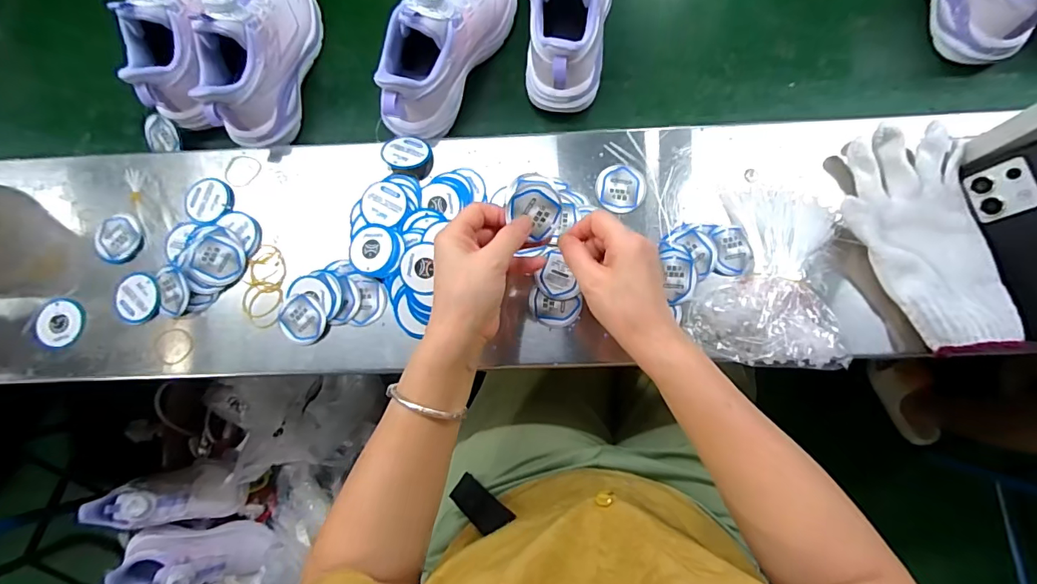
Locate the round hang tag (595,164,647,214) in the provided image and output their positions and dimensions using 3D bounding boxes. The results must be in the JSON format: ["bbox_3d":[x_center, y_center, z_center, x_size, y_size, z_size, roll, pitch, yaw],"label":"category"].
[{"bbox_3d":[0.102,-0.103,0.476,0.047,0.004,0.051,0,78,1],"label":"round hang tag"}]

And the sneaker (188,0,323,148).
[{"bbox_3d":[-0.269,-0.259,0.483,0.070,0.088,0.204,8,84,3],"label":"sneaker"}]

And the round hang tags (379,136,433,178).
[{"bbox_3d":[-0.115,-0.138,0.498,0.052,0.025,0.040,-6,60,-17],"label":"round hang tags"}]

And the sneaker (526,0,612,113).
[{"bbox_3d":[0.054,-0.304,0.487,0.087,0.106,0.214,5,84,3],"label":"sneaker"}]

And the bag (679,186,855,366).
[{"bbox_3d":[0.226,-0.018,0.434,0.126,0.031,0.166,2,84,3],"label":"bag"}]

